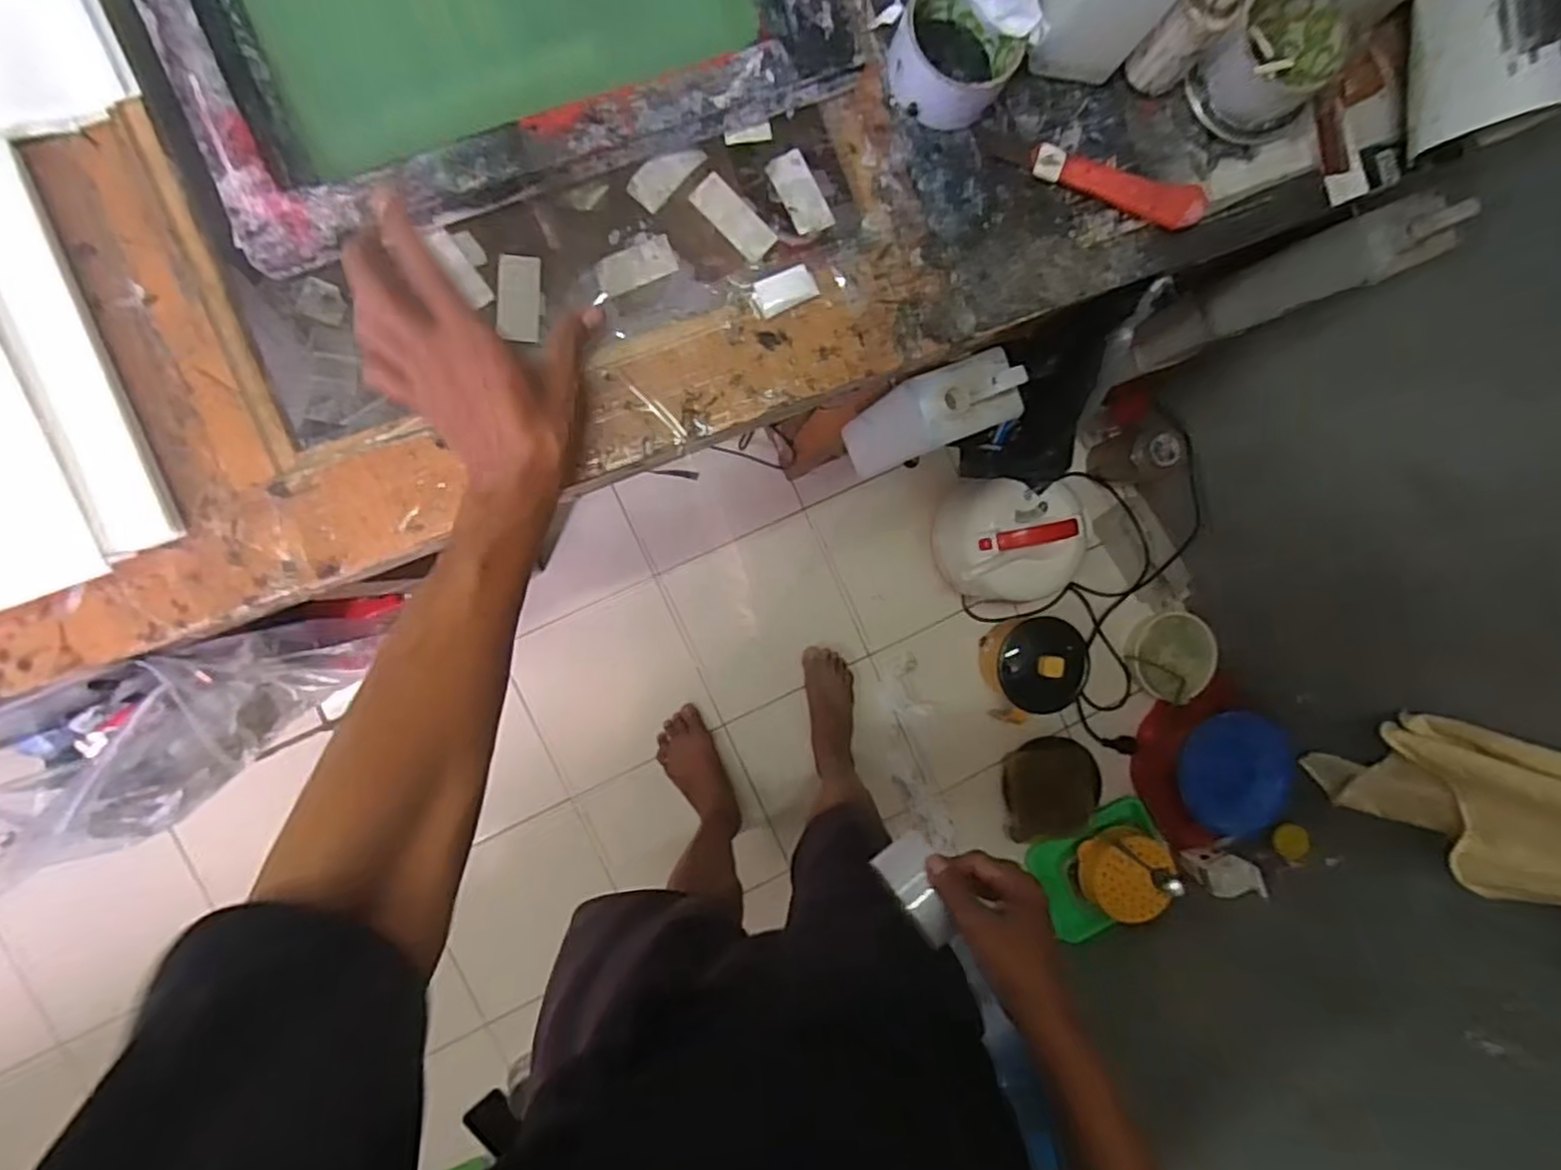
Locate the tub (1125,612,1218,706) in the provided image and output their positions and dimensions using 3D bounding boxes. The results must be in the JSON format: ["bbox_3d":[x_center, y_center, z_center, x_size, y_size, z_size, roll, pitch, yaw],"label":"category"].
[{"bbox_3d":[0.756,0.140,1.381,0.152,0.072,0.174,-9,93,-7],"label":"tub"}]

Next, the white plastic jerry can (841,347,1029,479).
[{"bbox_3d":[0.135,-0.152,0.646,0.099,0.190,0.058,-21,94,-7],"label":"white plastic jerry can"}]

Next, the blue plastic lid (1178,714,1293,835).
[{"bbox_3d":[0.872,0.365,1.373,0.035,0.175,0.248,-16,108,-48],"label":"blue plastic lid"}]

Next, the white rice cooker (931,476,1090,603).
[{"bbox_3d":[0.385,-0.074,1.248,0.203,0.211,0.199,0,92,-8],"label":"white rice cooker"}]

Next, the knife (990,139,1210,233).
[{"bbox_3d":[0.236,-0.297,0.525,0.167,0.018,0.027,15,90,-9],"label":"knife"}]

